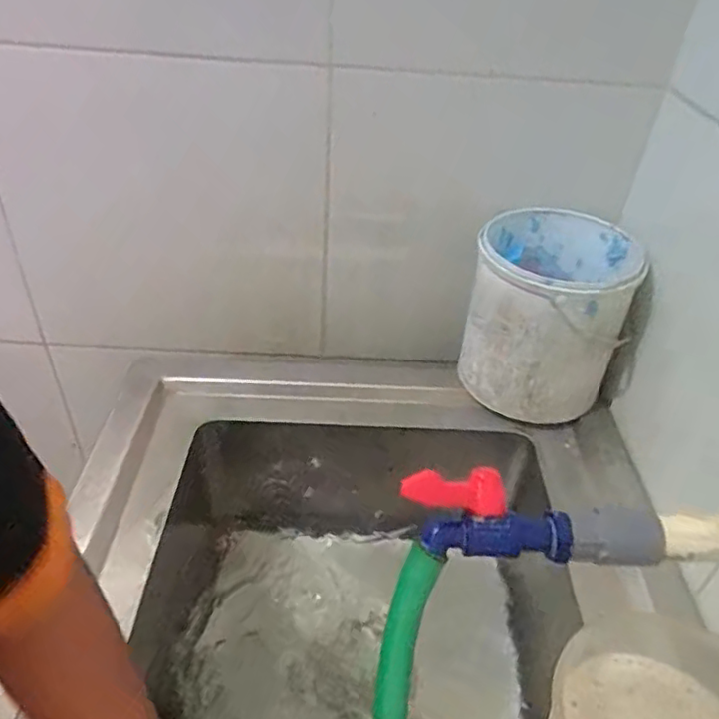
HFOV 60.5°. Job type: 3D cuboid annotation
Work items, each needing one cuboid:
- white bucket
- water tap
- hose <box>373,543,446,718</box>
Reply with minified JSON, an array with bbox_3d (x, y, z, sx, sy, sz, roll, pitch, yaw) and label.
[{"bbox_3d":[0.219,-0.050,0.740,0.172,0.191,0.181,16,40,14],"label":"white bucket"},{"bbox_3d":[0.067,0.088,0.336,0.096,0.050,0.026,6,14,-9],"label":"water tap"},{"bbox_3d":[0.022,0.181,0.332,0.025,0.024,0.153,7,80,3],"label":"hose"}]

